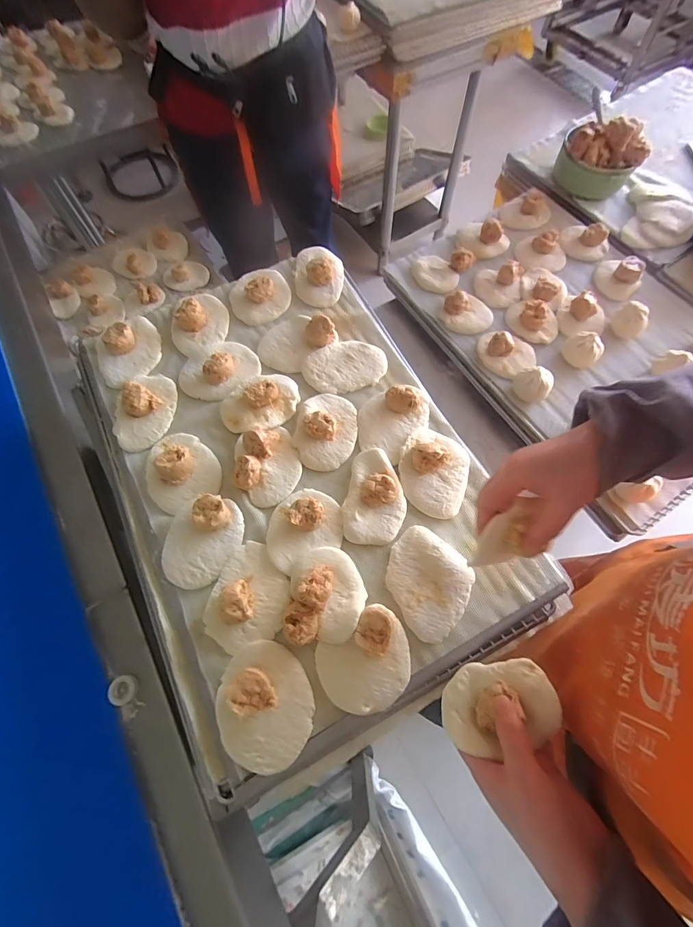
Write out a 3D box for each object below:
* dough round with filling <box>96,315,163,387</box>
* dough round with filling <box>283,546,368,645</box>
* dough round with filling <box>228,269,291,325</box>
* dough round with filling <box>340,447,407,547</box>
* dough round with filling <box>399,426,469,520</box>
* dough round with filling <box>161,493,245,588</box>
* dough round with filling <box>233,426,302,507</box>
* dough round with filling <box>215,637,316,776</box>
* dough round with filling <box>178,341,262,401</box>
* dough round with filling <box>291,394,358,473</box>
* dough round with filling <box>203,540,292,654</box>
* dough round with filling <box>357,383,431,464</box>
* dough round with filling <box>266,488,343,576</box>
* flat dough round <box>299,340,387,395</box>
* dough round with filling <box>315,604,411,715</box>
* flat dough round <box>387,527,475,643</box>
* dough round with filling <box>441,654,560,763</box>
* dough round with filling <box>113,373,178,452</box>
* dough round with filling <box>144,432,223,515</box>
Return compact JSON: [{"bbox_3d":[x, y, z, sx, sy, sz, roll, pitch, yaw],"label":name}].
[{"bbox_3d":[-0.308,-0.164,0.529,0.089,0.032,0.096,0,68,0],"label":"dough round with filling"},{"bbox_3d":[-0.021,0.136,0.402,0.078,0.027,0.095,4,68,1],"label":"dough round with filling"},{"bbox_3d":[-0.131,-0.255,0.571,0.090,0.029,0.085,0,68,0],"label":"dough round with filling"},{"bbox_3d":[0.036,0.036,0.444,0.069,0.022,0.111,12,68,4],"label":"dough round with filling"},{"bbox_3d":[0.106,0.005,0.458,0.082,0.031,0.105,13,68,5],"label":"dough round with filling"},{"bbox_3d":[-0.165,0.084,0.427,0.079,0.028,0.102,28,70,10],"label":"dough round with filling"},{"bbox_3d":[-0.097,-0.002,0.459,0.078,0.035,0.093,-21,69,-9],"label":"dough round with filling"},{"bbox_3d":[-0.081,0.232,0.366,0.091,0.030,0.104,-23,70,-10],"label":"dough round with filling"},{"bbox_3d":[-0.176,-0.131,0.519,0.104,0.027,0.081,-31,71,-13],"label":"dough round with filling"},{"bbox_3d":[-0.026,-0.046,0.484,0.075,0.025,0.104,9,68,3],"label":"dough round with filling"},{"bbox_3d":[-0.104,0.139,0.402,0.081,0.040,0.111,17,68,6],"label":"dough round with filling"},{"bbox_3d":[0.060,-0.057,0.484,0.086,0.028,0.102,11,68,4],"label":"dough round with filling"},{"bbox_3d":[-0.051,0.068,0.433,0.090,0.027,0.079,-24,70,-10],"label":"dough round with filling"},{"bbox_3d":[-0.002,-0.134,0.529,0.112,0.008,0.077,-16,69,-7],"label":"flat dough round"},{"bbox_3d":[0.021,0.199,0.381,0.096,0.029,0.083,-31,71,-13],"label":"dough round with filling"},{"bbox_3d":[0.087,0.128,0.417,0.097,0.011,0.094,39,72,14],"label":"flat dough round"},{"bbox_3d":[0.141,0.223,0.355,0.101,0.026,0.067,-16,54,14],"label":"dough round with filling"},{"bbox_3d":[-0.265,-0.076,0.493,0.074,0.033,0.113,-6,68,-3],"label":"dough round with filling"},{"bbox_3d":[-0.205,0.002,0.462,0.084,0.031,0.096,-26,70,-11],"label":"dough round with filling"}]

